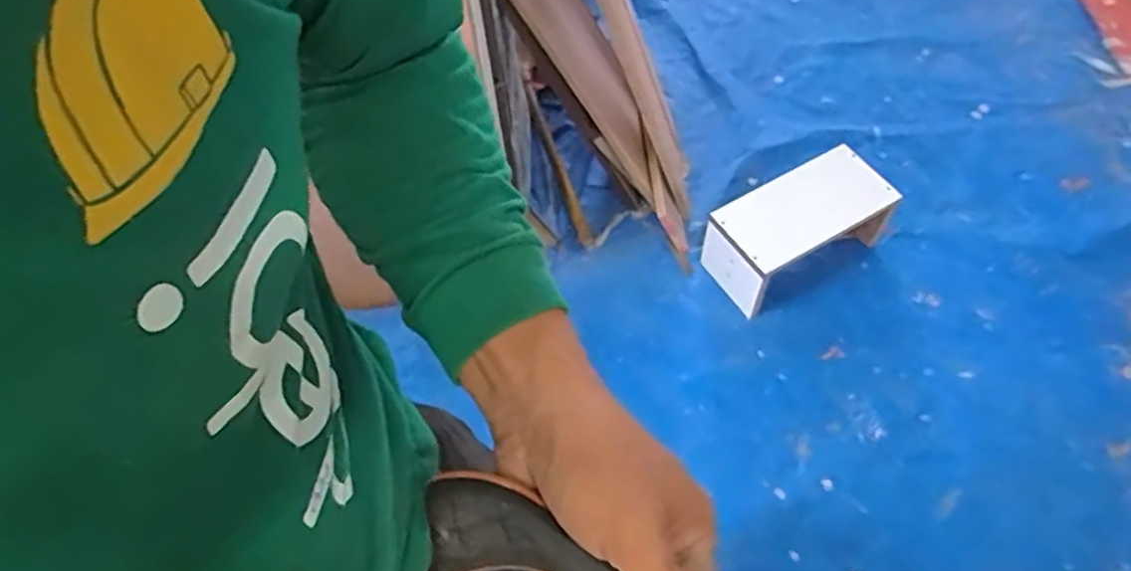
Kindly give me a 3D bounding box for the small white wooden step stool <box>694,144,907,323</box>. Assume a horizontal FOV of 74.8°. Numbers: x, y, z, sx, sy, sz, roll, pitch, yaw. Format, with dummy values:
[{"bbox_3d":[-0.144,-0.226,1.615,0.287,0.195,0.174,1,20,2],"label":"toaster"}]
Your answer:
[{"bbox_3d":[0.506,-0.127,1.627,0.380,0.179,0.195,-28,59,-14],"label":"small white wooden step stool"}]

